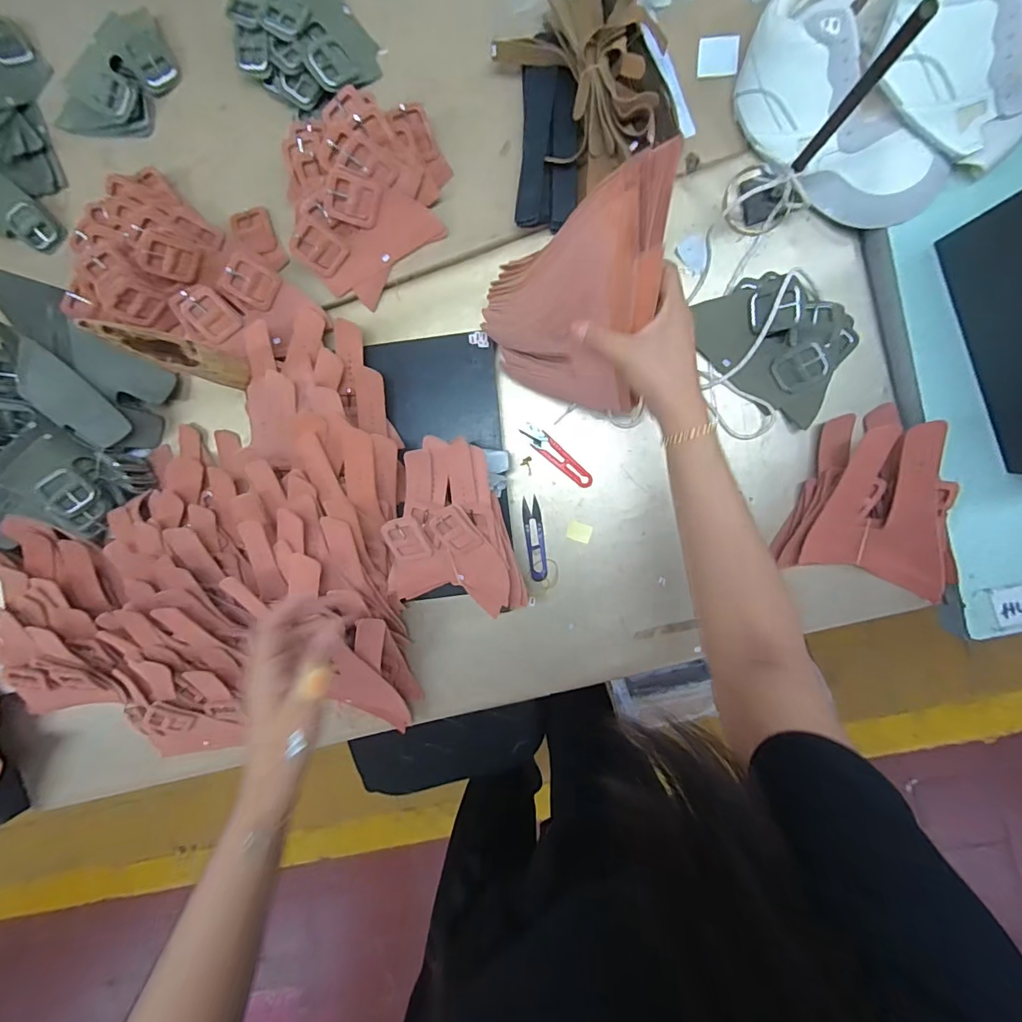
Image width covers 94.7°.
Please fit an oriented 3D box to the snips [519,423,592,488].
[{"bbox_3d":[0.055,-0.065,0.553,0.101,0.004,0.022,40,100,1],"label":"snips"}]

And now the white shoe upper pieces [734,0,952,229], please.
[{"bbox_3d":[0.312,-0.393,0.449,0.139,0.070,0.243,-17,95,9],"label":"white shoe upper pieces"}]

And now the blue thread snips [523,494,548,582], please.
[{"bbox_3d":[0.029,0.034,0.566,0.023,0.007,0.100,-7,96,8],"label":"blue thread snips"}]

